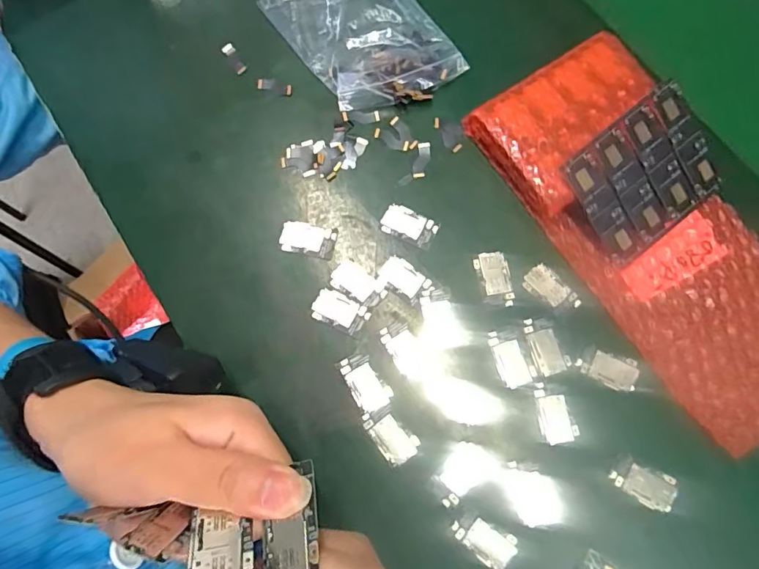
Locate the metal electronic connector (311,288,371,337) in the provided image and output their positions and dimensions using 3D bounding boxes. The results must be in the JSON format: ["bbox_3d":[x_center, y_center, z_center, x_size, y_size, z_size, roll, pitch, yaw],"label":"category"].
[{"bbox_3d":[-0.026,0.018,0.316,0.037,0.004,0.022,27,77,7],"label":"metal electronic connector"}]

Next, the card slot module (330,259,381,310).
[{"bbox_3d":[-0.015,-0.001,0.320,0.036,0.004,0.022,32,78,8],"label":"card slot module"}]

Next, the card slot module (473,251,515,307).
[{"bbox_3d":[0.078,-0.004,0.317,0.022,0.004,0.038,-13,76,-3],"label":"card slot module"}]

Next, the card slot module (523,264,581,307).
[{"bbox_3d":[0.114,0.004,0.313,0.021,0.004,0.037,-43,79,-10],"label":"card slot module"}]

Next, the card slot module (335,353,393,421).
[{"bbox_3d":[-0.009,0.063,0.304,0.023,0.004,0.039,-28,77,-7],"label":"card slot module"}]

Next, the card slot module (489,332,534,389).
[{"bbox_3d":[0.084,0.047,0.304,0.017,0.004,0.037,-20,76,-5],"label":"card slot module"}]

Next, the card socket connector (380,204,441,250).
[{"bbox_3d":[0.021,-0.041,0.328,0.038,0.004,0.022,25,77,6],"label":"card socket connector"}]

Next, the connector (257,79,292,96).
[{"bbox_3d":[-0.080,-0.150,0.356,0.026,0.004,0.009,18,76,5],"label":"connector"}]

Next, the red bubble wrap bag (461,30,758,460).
[{"bbox_3d":[0.181,-0.033,0.308,0.115,0.034,0.264,-30,78,-7],"label":"red bubble wrap bag"}]

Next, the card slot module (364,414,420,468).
[{"bbox_3d":[0.008,0.096,0.296,0.022,0.004,0.033,-37,78,-9],"label":"card slot module"}]

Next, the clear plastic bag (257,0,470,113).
[{"bbox_3d":[-0.014,-0.193,0.360,0.094,0.018,0.146,-35,78,-8],"label":"clear plastic bag"}]

